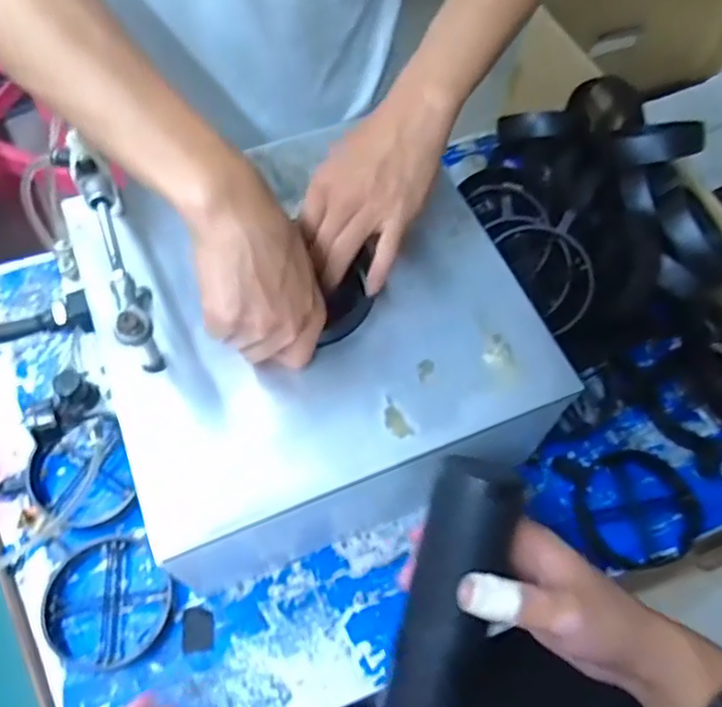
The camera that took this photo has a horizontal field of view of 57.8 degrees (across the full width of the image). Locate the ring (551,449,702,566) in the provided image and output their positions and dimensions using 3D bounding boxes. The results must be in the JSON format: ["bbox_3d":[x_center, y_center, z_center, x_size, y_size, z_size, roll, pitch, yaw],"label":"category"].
[{"bbox_3d":[0.237,0.130,0.566,0.104,0.014,0.103,1,62,-1],"label":"ring"}]

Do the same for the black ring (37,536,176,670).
[{"bbox_3d":[-0.200,0.197,0.520,0.094,0.016,0.097,1,62,-1],"label":"black ring"}]

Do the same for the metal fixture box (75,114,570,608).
[{"bbox_3d":[-0.041,0.002,0.545,0.301,0.165,0.302,-19,64,-12],"label":"metal fixture box"}]

